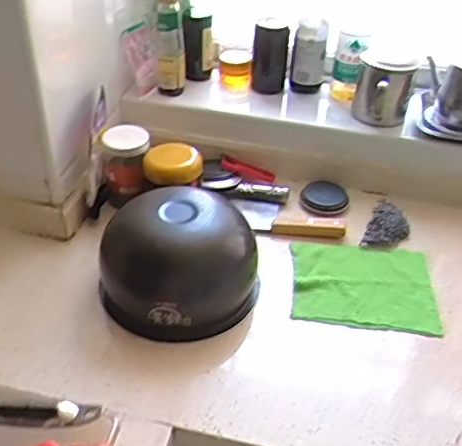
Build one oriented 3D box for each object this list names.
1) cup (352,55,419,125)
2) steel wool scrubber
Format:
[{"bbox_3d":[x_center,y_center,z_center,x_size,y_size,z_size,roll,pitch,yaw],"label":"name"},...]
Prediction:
[{"bbox_3d":[0.265,-0.230,1.027,0.095,0.126,0.109,12,40,11],"label":"cup"},{"bbox_3d":[0.255,0.004,0.954,0.062,0.030,0.103,18,42,17],"label":"steel wool scrubber"}]

